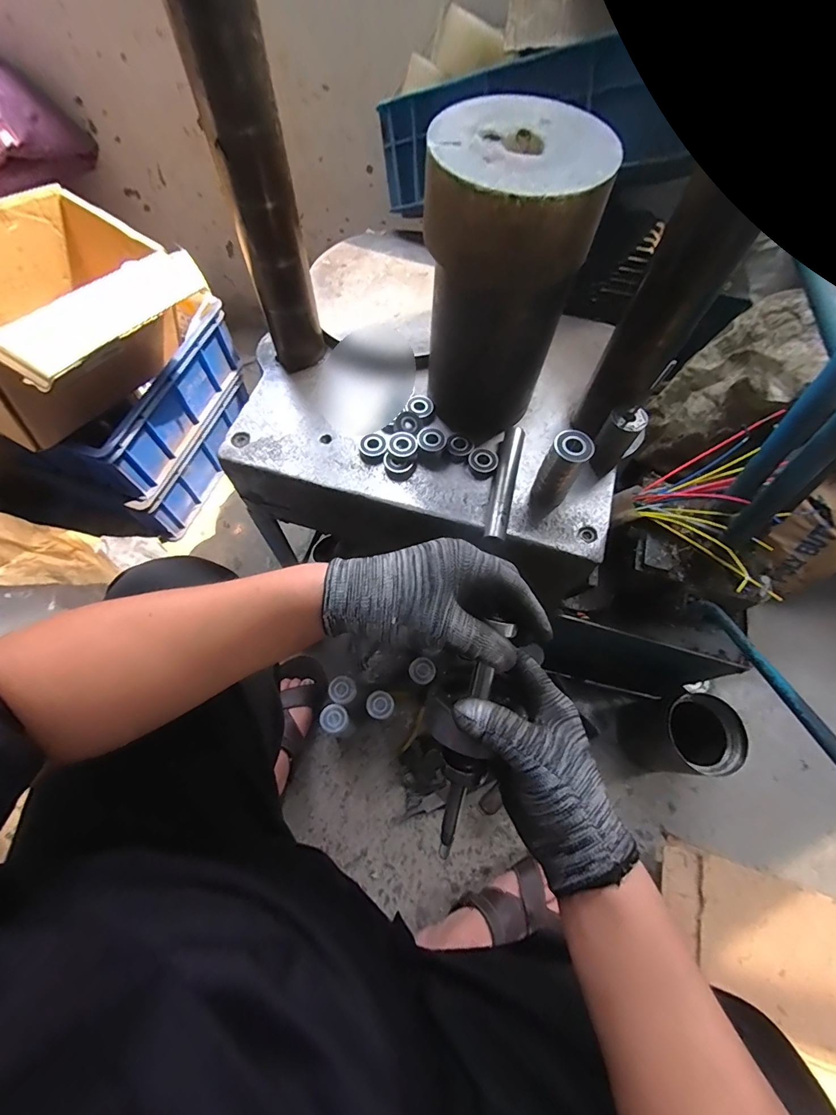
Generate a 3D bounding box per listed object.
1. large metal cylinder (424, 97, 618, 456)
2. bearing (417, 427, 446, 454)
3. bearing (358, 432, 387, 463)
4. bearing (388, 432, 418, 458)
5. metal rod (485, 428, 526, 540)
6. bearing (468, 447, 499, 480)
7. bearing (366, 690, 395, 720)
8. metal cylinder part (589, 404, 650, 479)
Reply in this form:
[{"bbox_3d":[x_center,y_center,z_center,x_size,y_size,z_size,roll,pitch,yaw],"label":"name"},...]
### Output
[{"bbox_3d":[0.078,-0.265,0.442,0.141,0.246,0.140,36,69,13],"label":"large metal cylinder"},{"bbox_3d":[0.016,-0.139,0.507,0.032,0.010,0.030,1,66,-2],"label":"bearing"},{"bbox_3d":[-0.054,-0.129,0.512,0.032,0.013,0.035,1,66,-2],"label":"bearing"},{"bbox_3d":[-0.018,-0.131,0.500,0.032,0.009,0.031,1,66,-2],"label":"bearing"},{"bbox_3d":[0.102,-0.085,0.496,0.026,0.022,0.149,14,66,4],"label":"metal rod"},{"bbox_3d":[0.076,-0.111,0.508,0.034,0.015,0.032,1,66,-2],"label":"bearing"},{"bbox_3d":[-0.062,0.242,0.711,0.044,0.015,0.044,1,66,-2],"label":"bearing"},{"bbox_3d":[0.220,-0.130,0.486,0.036,0.078,0.039,1,66,-2],"label":"metal cylinder part"}]

